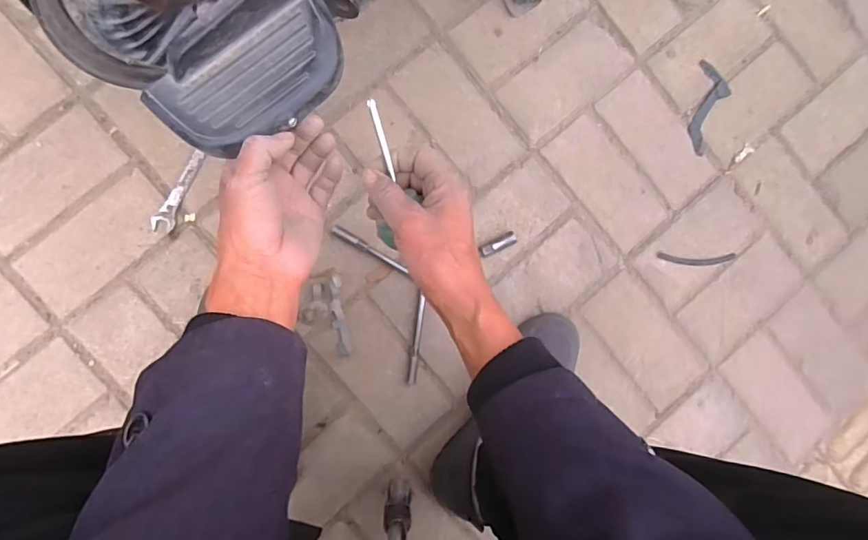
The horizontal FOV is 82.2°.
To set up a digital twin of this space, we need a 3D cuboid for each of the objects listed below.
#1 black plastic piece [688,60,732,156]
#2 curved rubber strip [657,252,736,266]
[{"bbox_3d":[0.390,-0.226,0.703,0.048,0.011,0.131,8,88,-7],"label":"black plastic piece"},{"bbox_3d":[0.366,-0.015,0.691,0.114,0.005,0.017,1,89,-7],"label":"curved rubber strip"}]

